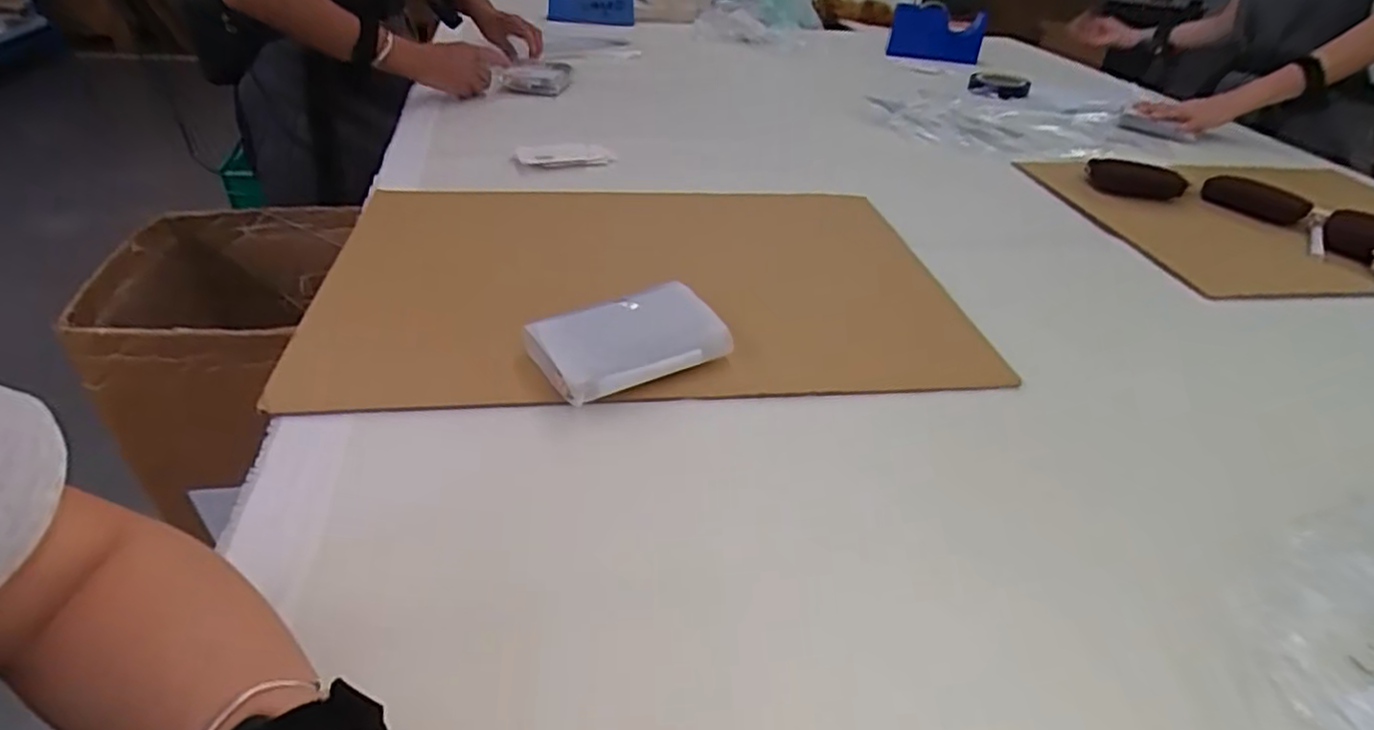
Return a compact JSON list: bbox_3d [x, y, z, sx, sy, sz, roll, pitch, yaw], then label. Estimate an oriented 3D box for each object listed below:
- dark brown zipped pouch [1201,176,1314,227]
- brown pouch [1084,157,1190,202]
[{"bbox_3d":[0.742,-0.216,0.880,0.106,0.016,0.114,-29,48,-34],"label":"dark brown zipped pouch"},{"bbox_3d":[0.611,-0.251,0.916,0.119,0.020,0.120,22,41,23],"label":"brown pouch"}]

